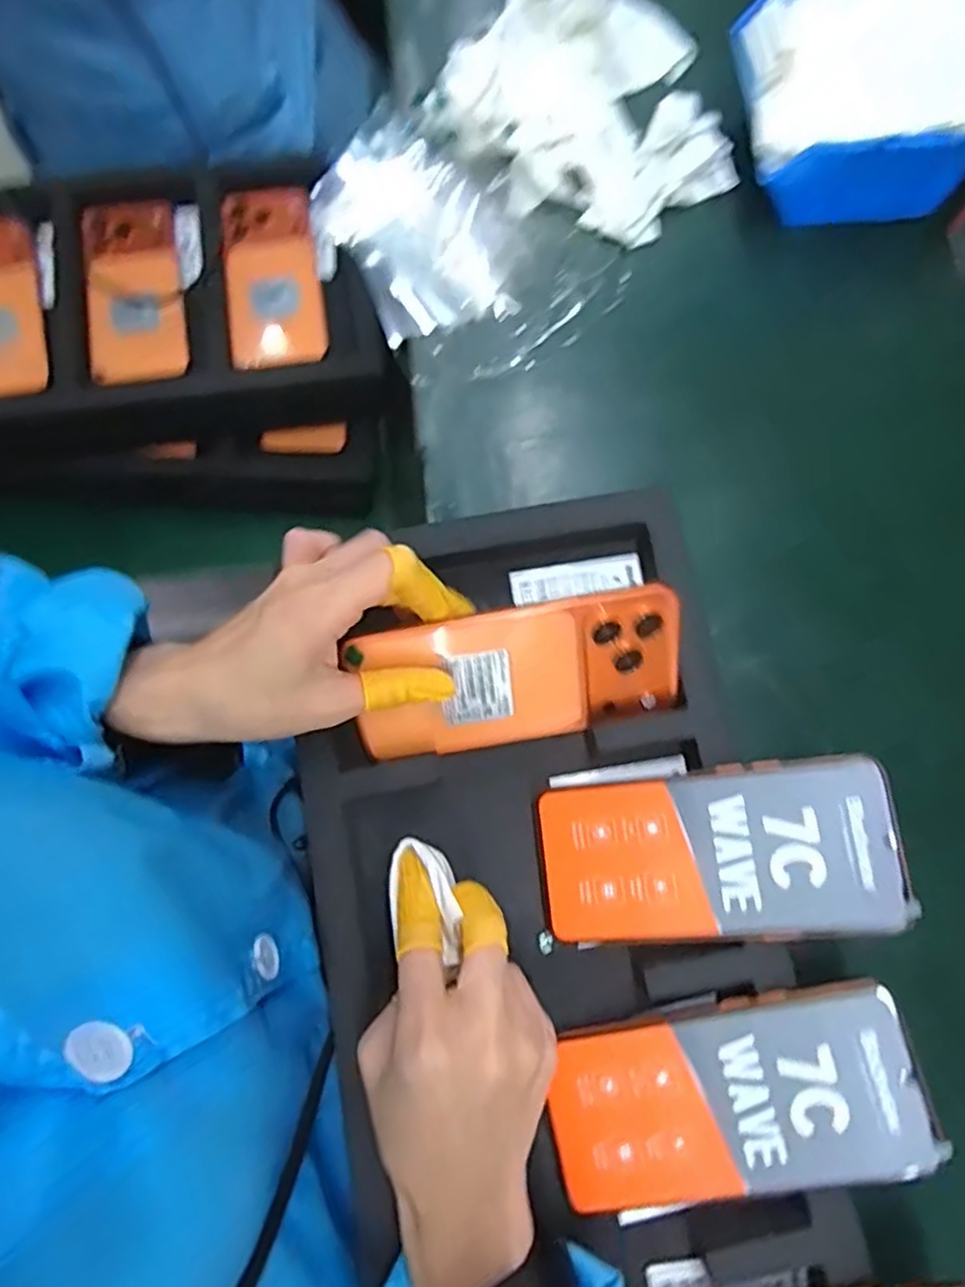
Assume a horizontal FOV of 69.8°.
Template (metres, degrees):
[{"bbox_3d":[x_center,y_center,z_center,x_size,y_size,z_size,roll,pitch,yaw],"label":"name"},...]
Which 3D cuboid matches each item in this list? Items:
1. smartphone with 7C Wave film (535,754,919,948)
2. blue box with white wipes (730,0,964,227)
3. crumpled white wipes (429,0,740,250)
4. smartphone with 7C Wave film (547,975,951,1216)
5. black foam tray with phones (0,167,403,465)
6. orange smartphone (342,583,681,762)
[{"bbox_3d":[0.109,0.100,0.326,0.159,0.007,0.077,-9,77,13],"label":"smartphone with 7C Wave film"},{"bbox_3d":[0.231,-0.331,0.414,0.146,0.071,0.125,-2,77,-2],"label":"blue box with white wipes"},{"bbox_3d":[0.067,-0.354,0.448,0.200,0.035,0.165,42,80,7],"label":"crumpled white wipes"},{"bbox_3d":[0.110,0.203,0.308,0.158,0.007,0.076,-18,78,9],"label":"smartphone with 7C Wave film"},{"bbox_3d":[-0.331,-0.266,0.580,0.477,0.075,0.232,-10,78,-4],"label":"black foam tray with phones"},{"bbox_3d":[0.019,0.018,0.340,0.156,0.009,0.074,-10,119,-1],"label":"orange smartphone"}]

